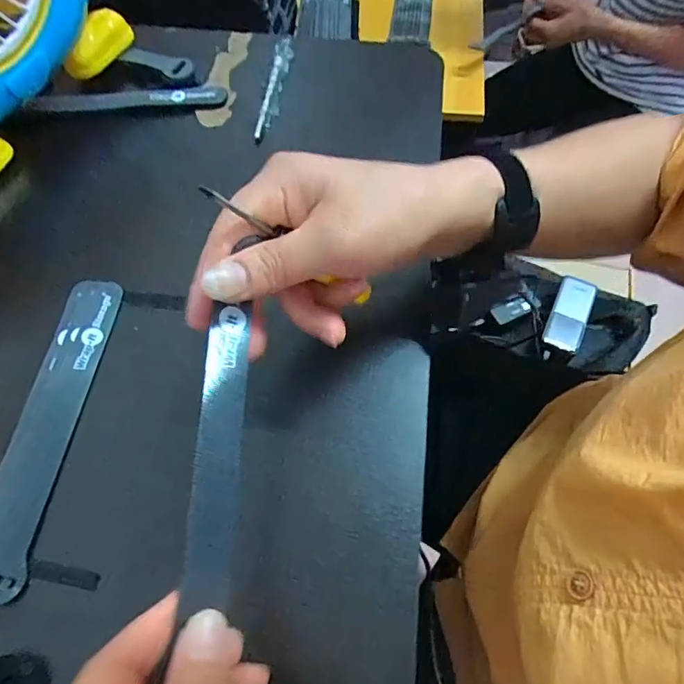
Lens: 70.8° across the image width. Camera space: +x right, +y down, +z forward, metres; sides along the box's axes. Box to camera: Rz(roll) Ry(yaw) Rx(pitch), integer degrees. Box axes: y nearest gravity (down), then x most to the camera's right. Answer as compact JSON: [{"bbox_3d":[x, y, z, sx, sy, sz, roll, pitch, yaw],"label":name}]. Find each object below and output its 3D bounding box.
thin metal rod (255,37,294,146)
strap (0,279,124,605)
[{"bbox_3d":[-0.061,-0.233,0.436,0.015,0.008,0.126,6,64,3],"label":"thin metal rod"},{"bbox_3d":[-0.183,0.048,0.300,0.039,0.008,0.197,7,64,-1],"label":"strap"}]

